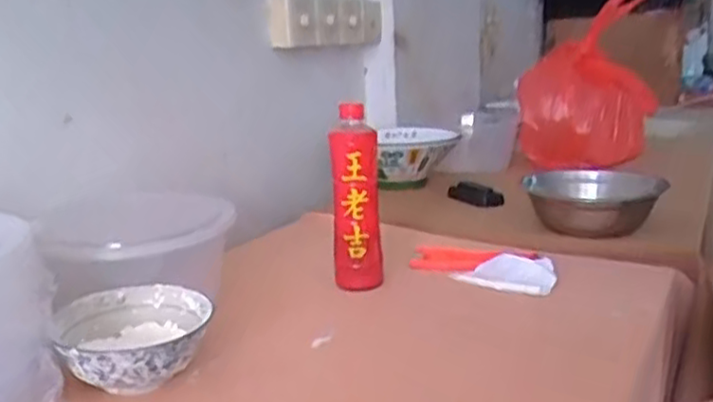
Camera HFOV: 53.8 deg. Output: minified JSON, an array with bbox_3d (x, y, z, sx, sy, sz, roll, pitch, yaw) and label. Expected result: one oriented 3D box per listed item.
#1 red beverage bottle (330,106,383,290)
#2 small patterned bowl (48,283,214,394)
[{"bbox_3d":[-0.001,0.000,0.862,0.055,0.224,0.053,-4,14,-7],"label":"red beverage bottle"},{"bbox_3d":[-0.207,0.131,0.662,0.138,0.054,0.148,-7,14,-22],"label":"small patterned bowl"}]

